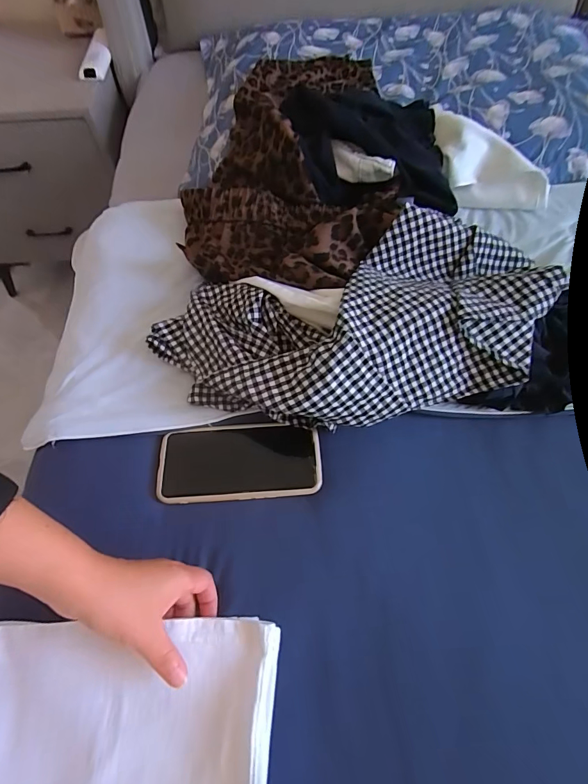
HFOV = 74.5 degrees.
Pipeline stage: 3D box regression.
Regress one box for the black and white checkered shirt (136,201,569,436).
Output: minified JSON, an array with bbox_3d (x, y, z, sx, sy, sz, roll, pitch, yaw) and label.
[{"bbox_3d":[0.057,-0.079,0.431,0.431,0.093,0.226,-11,62,-3],"label":"black and white checkered shirt"}]

